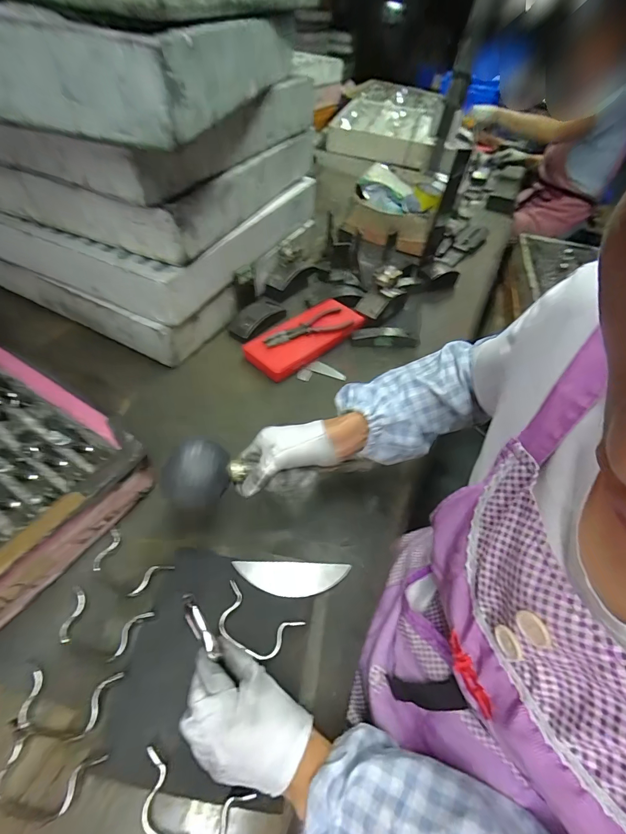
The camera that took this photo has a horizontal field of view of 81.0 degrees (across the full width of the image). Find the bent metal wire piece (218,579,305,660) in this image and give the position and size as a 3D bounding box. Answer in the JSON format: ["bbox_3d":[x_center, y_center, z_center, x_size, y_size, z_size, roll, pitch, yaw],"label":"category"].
[{"bbox_3d":[-0.063,0.226,0.403,0.092,0.013,0.050,23,52,13],"label":"bent metal wire piece"}]

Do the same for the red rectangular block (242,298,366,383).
[{"bbox_3d":[-0.015,-0.164,0.733,0.257,0.037,0.108,-35,62,-30],"label":"red rectangular block"}]

